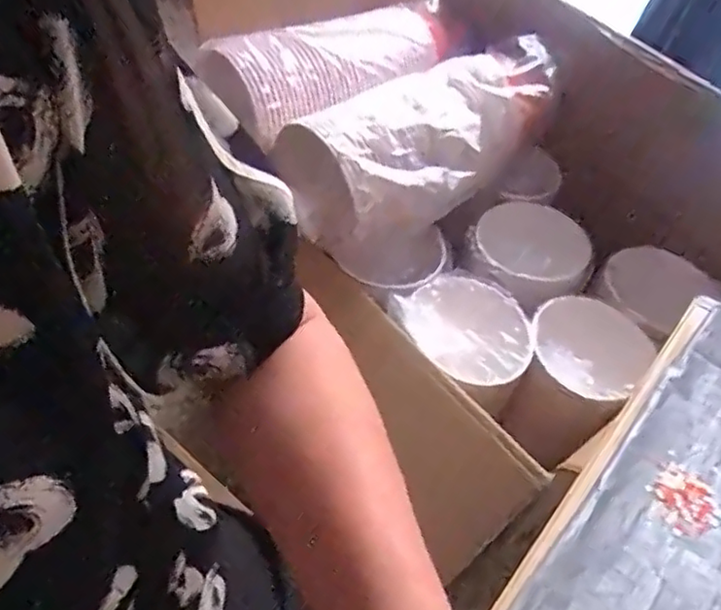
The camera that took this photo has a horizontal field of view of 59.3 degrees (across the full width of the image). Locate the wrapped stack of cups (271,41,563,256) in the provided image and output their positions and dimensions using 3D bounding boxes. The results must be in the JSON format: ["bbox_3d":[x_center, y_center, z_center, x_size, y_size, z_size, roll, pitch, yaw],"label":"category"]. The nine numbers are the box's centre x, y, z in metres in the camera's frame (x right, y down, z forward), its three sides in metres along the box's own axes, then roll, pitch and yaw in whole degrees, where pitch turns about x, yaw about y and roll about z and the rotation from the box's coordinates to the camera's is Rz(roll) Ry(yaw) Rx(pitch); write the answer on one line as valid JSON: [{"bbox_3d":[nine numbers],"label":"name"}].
[{"bbox_3d":[0.080,-0.215,0.842,0.193,0.150,0.409,37,55,19],"label":"wrapped stack of cups"}]

